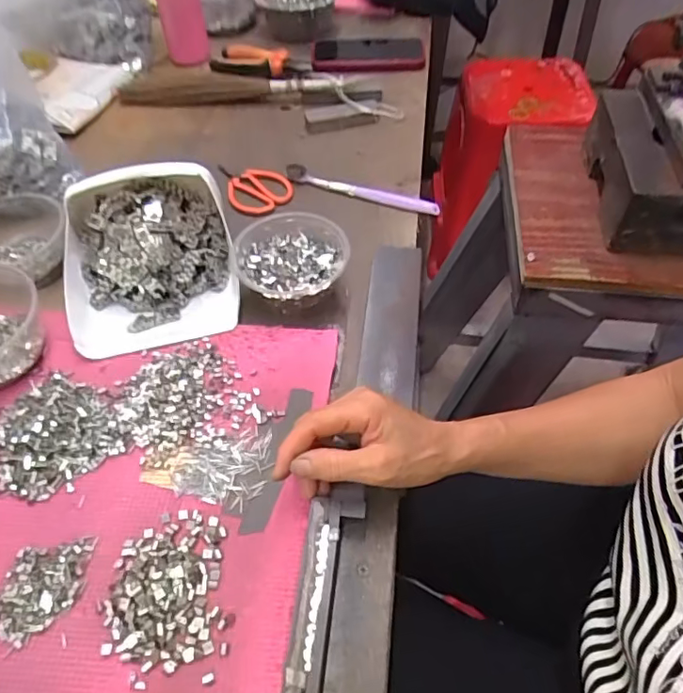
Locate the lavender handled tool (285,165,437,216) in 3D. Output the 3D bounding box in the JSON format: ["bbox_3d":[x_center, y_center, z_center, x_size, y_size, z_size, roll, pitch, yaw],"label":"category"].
[{"bbox_3d":[0.023,-0.179,0.626,0.180,0.016,0.012,16,55,14],"label":"lavender handled tool"}]

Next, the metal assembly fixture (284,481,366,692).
[{"bbox_3d":[-0.017,0.167,0.350,0.033,0.028,0.155,8,53,9],"label":"metal assembly fixture"}]

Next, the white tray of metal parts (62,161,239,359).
[{"bbox_3d":[-0.184,-0.088,0.512,0.159,0.075,0.162,-14,54,-9],"label":"white tray of metal parts"}]

